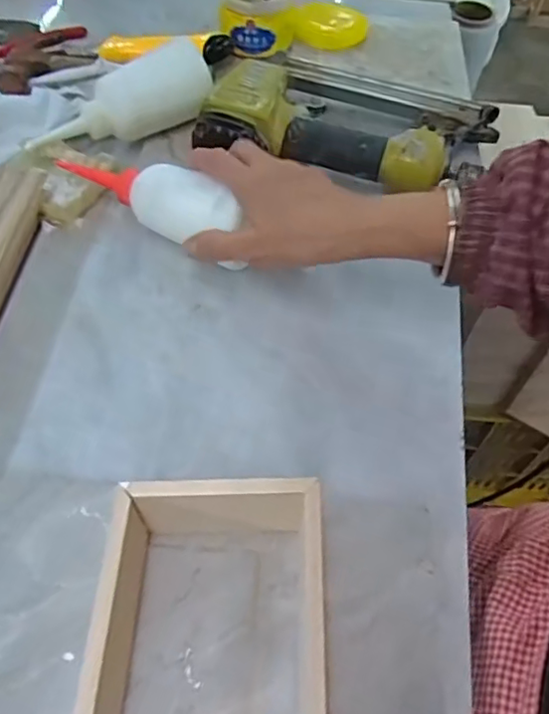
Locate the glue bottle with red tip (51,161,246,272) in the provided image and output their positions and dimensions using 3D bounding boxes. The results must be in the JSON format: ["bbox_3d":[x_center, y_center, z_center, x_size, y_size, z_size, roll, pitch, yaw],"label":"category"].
[{"bbox_3d":[-0.089,-0.118,0.444,0.183,0.038,0.044,26,58,31],"label":"glue bottle with red tip"}]

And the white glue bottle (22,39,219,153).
[{"bbox_3d":[-0.129,-0.212,0.500,0.162,0.057,0.047,-26,60,-1],"label":"white glue bottle"}]

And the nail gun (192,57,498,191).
[{"bbox_3d":[0.067,-0.195,0.497,0.228,0.067,0.146,15,57,7],"label":"nail gun"}]

